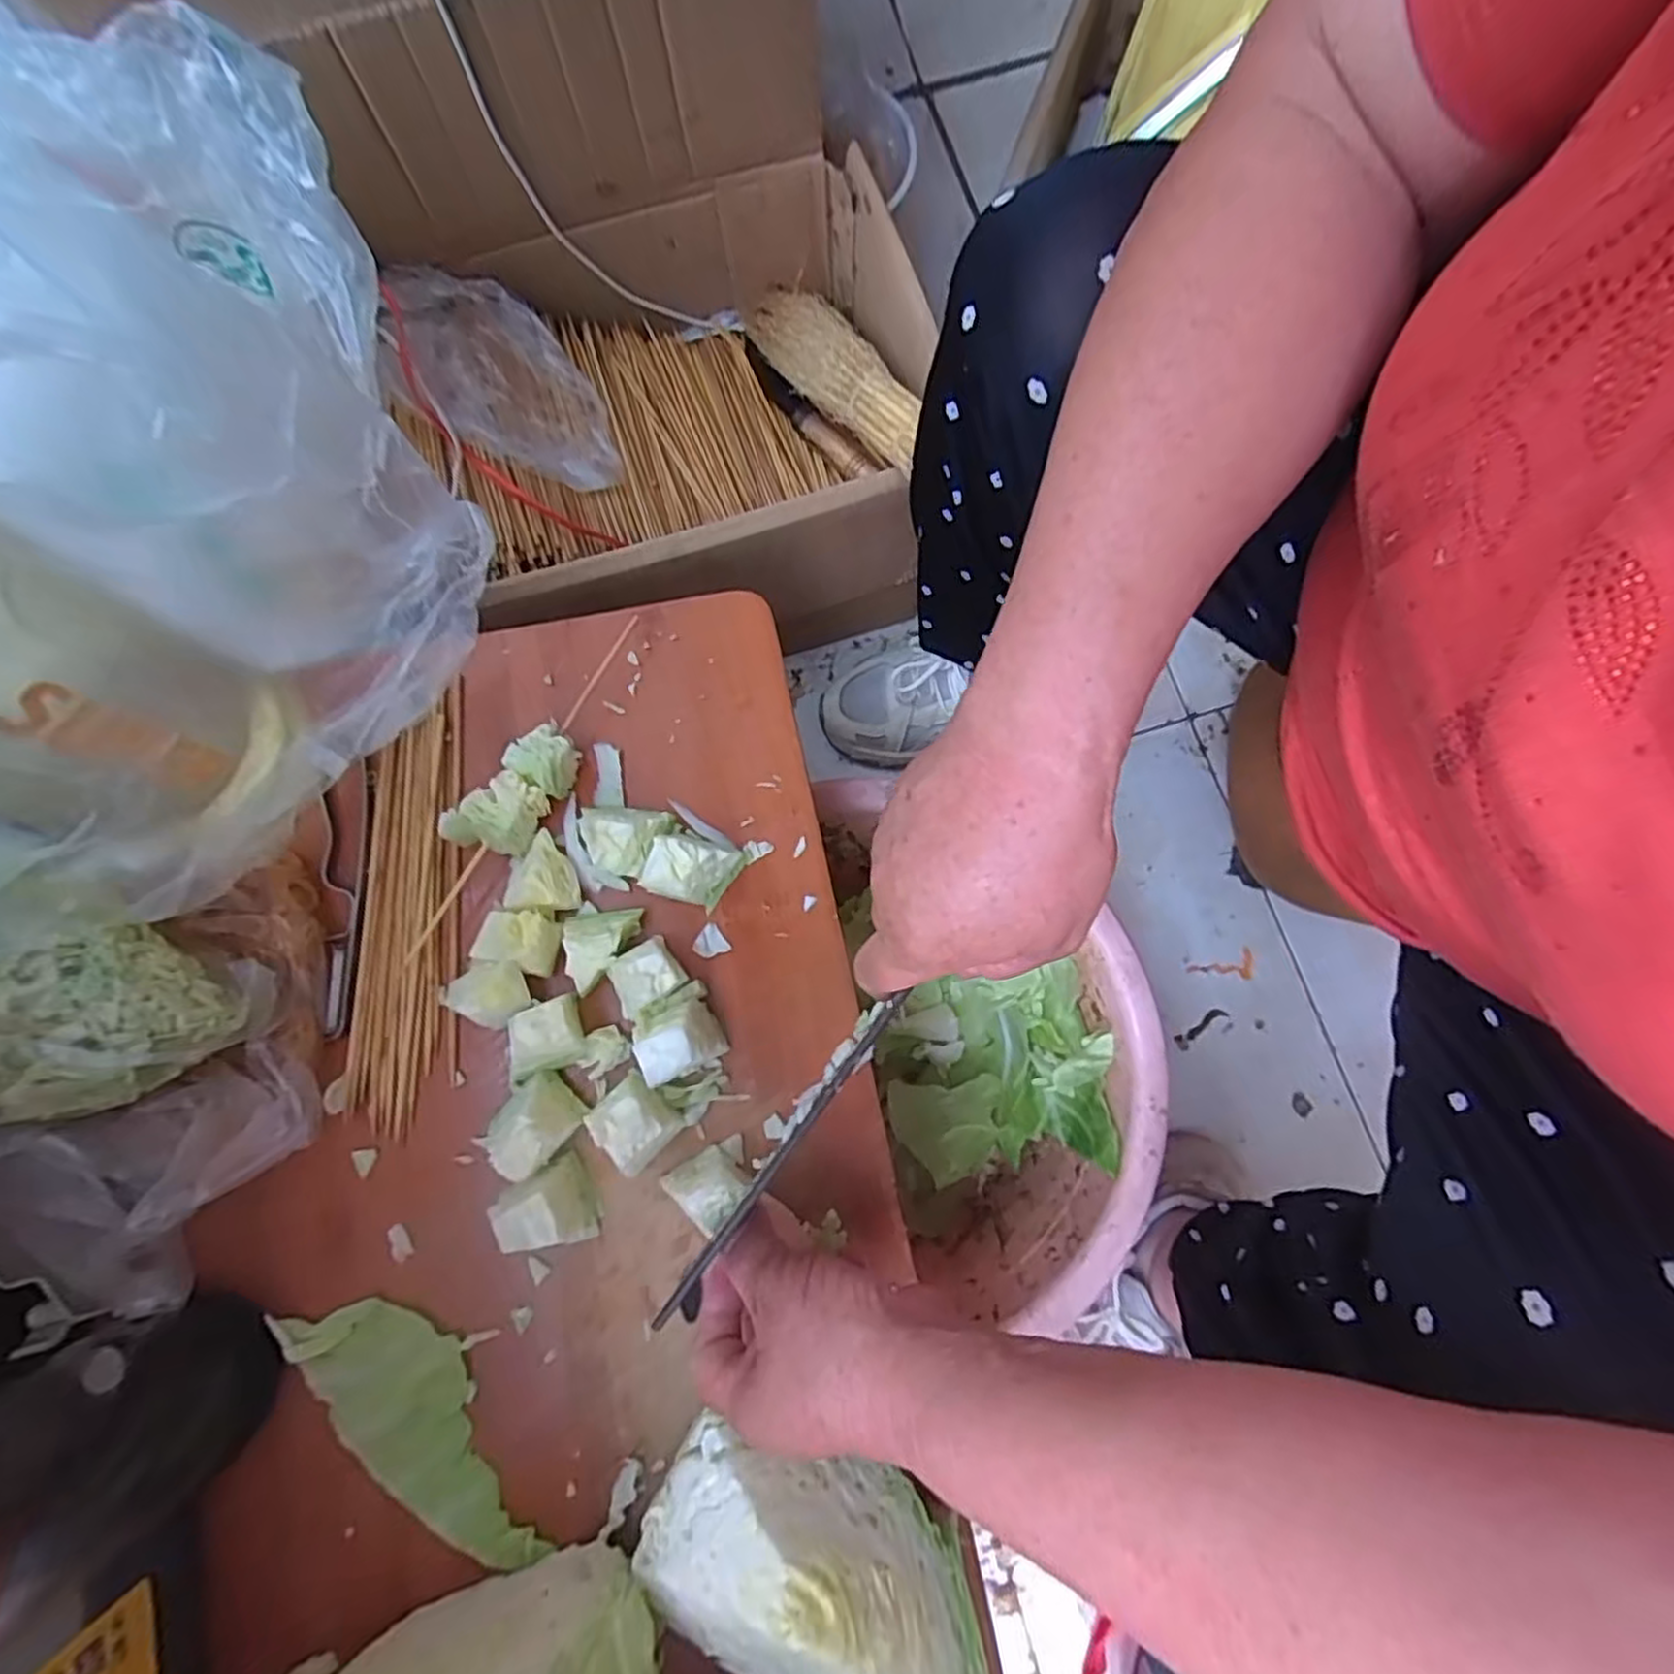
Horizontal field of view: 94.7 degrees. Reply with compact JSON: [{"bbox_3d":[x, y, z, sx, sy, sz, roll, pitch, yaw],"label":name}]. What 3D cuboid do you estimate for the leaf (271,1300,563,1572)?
[{"bbox_3d":[-0.195,0.276,0.359,0.059,0.015,0.150,-36,79,-7],"label":"leaf"}]

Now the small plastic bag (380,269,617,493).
[{"bbox_3d":[-0.242,-0.331,0.566,0.173,0.030,0.119,24,69,-23],"label":"small plastic bag"}]

